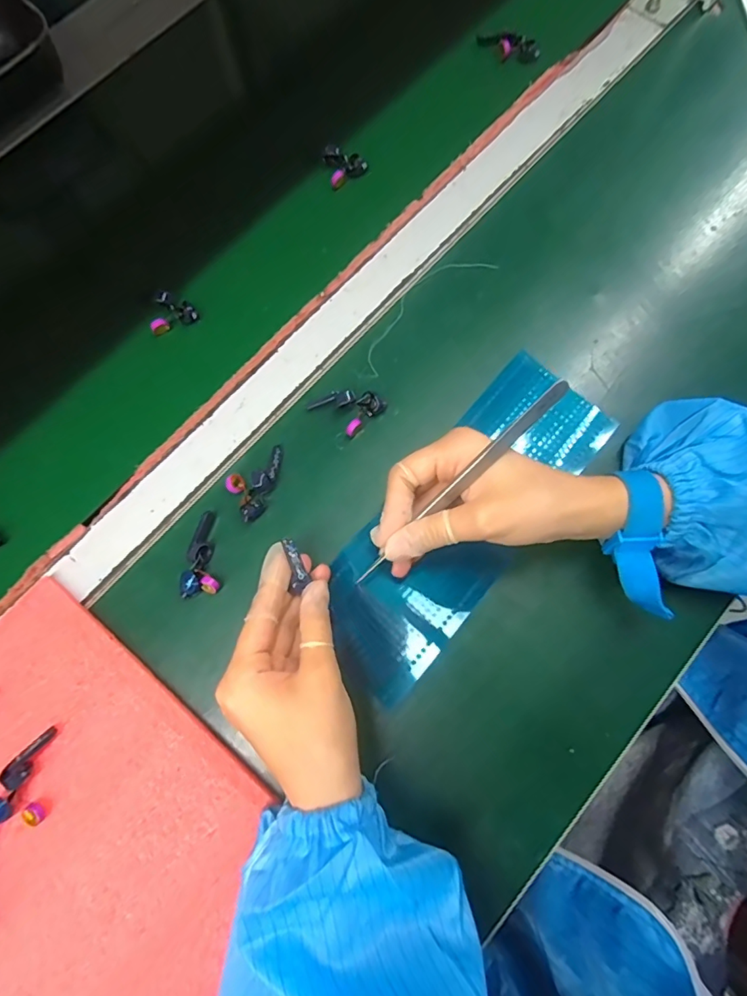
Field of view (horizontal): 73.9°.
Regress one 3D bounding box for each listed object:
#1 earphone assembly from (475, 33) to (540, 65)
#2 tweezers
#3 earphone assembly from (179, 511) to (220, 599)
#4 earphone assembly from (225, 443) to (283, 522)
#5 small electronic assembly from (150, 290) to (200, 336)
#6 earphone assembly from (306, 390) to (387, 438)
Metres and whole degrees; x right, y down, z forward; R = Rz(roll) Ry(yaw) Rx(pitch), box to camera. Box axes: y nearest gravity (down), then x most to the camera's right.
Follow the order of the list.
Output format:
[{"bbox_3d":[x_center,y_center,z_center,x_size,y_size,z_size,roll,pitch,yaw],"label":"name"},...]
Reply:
[{"bbox_3d":[0.114,-0.382,0.418,0.052,0.009,0.019,9,75,3],"label":"earphone assembly"},{"bbox_3d":[0.043,-0.005,0.267,0.150,0.011,0.008,-45,76,16],"label":"tweezers"},{"bbox_3d":[-0.112,0.036,0.319,0.022,0.014,0.052,-9,75,0],"label":"earphone assembly"},{"bbox_3d":[-0.080,-0.013,0.328,0.028,0.014,0.054,13,76,6],"label":"earphone assembly"},{"bbox_3d":[-0.150,-0.138,0.366,0.035,0.011,0.026,-23,75,-4],"label":"small electronic assembly"},{"bbox_3d":[-0.017,-0.062,0.340,0.040,0.012,0.034,-40,77,-8],"label":"earphone assembly"}]

